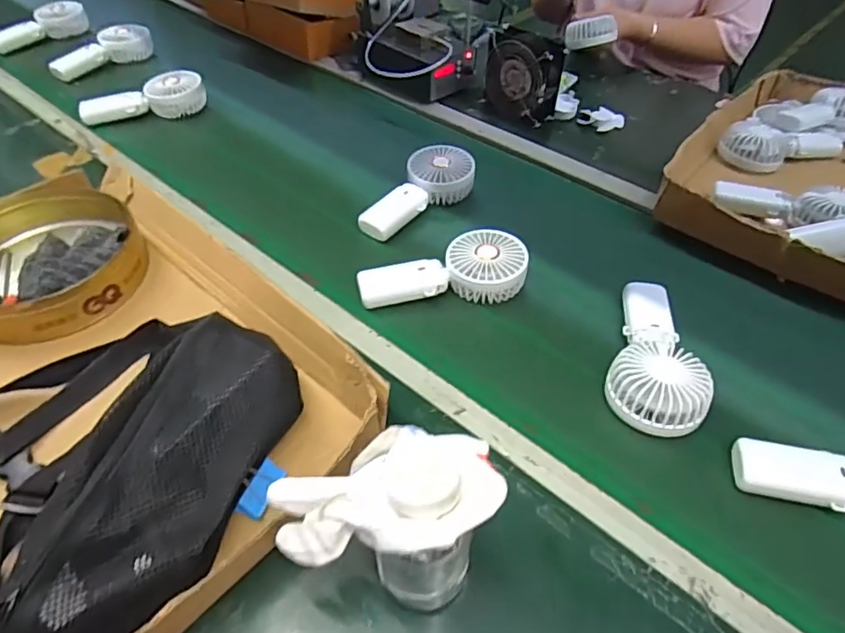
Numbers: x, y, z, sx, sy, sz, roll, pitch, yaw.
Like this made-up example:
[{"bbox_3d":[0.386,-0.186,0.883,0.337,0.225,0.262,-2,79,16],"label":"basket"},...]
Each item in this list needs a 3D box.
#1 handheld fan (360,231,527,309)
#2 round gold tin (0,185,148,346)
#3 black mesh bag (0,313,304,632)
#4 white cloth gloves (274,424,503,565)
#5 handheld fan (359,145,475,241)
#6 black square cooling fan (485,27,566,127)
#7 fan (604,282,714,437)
[{"bbox_3d":[0.022,-0.053,0.624,0.178,0.042,0.078,-3,45,-6],"label":"handheld fan"},{"bbox_3d":[-0.407,-0.064,0.605,0.199,0.052,0.197,2,44,-2],"label":"round gold tin"},{"bbox_3d":[-0.263,0.104,0.437,0.291,0.072,0.293,14,45,11],"label":"black mesh bag"},{"bbox_3d":[-0.025,0.104,0.329,0.139,0.053,0.073,-15,47,5],"label":"white cloth gloves"},{"bbox_3d":[-0.014,-0.162,0.729,0.073,0.051,0.174,36,53,29],"label":"handheld fan"},{"bbox_3d":[0.162,-0.388,0.904,0.050,0.110,0.120,-32,54,-30],"label":"black square cooling fan"},{"bbox_3d":[0.230,0.030,0.551,0.084,0.046,0.184,14,45,11],"label":"fan"}]

